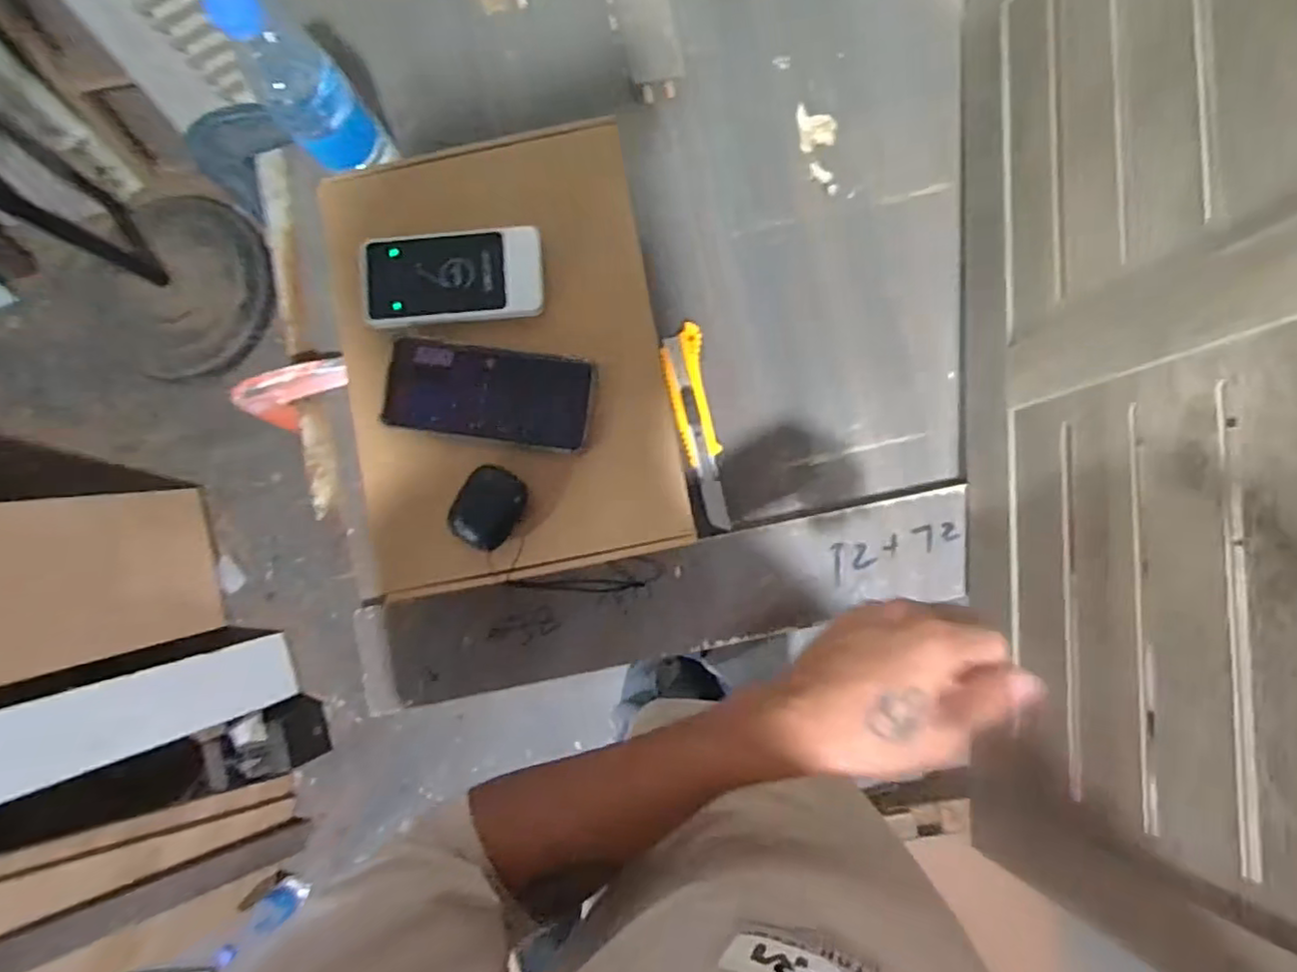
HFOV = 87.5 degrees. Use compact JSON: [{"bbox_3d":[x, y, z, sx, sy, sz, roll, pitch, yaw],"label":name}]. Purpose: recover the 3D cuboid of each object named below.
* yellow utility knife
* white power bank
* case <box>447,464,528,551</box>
[{"bbox_3d":[0.043,-0.054,0.616,0.037,0.012,0.185,-10,86,1],"label":"yellow utility knife"},{"bbox_3d":[-0.159,-0.167,0.544,0.141,0.015,0.076,-6,86,2],"label":"white power bank"},{"bbox_3d":[-0.126,0.018,0.536,0.049,0.024,0.062,26,87,4],"label":"case"}]

